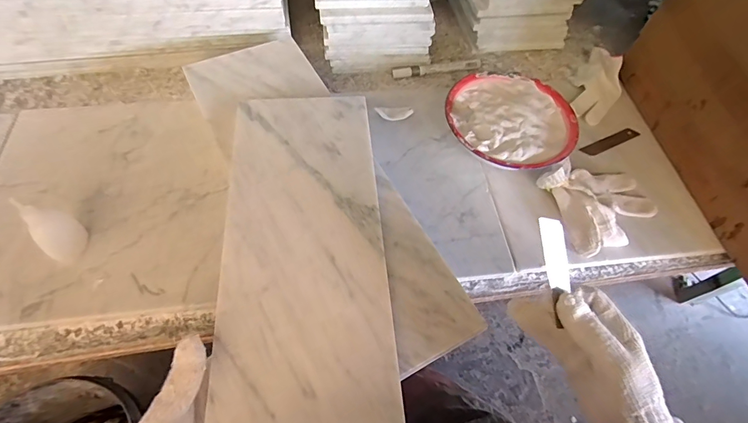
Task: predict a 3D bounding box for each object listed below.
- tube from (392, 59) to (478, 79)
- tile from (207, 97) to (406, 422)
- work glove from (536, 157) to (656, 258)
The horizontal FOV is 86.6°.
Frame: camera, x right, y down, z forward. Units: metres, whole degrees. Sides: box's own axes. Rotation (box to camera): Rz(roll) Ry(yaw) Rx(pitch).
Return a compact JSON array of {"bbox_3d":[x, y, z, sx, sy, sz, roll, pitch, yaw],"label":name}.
[{"bbox_3d":[0.102,-0.228,0.633,0.145,0.017,0.018,-7,60,-5],"label":"tube"},{"bbox_3d":[-0.062,0.060,0.365,0.147,0.007,0.443,-4,59,-4],"label":"tile"},{"bbox_3d":[0.285,-0.017,0.490,0.130,0.033,0.113,-18,62,-11],"label":"work glove"}]

